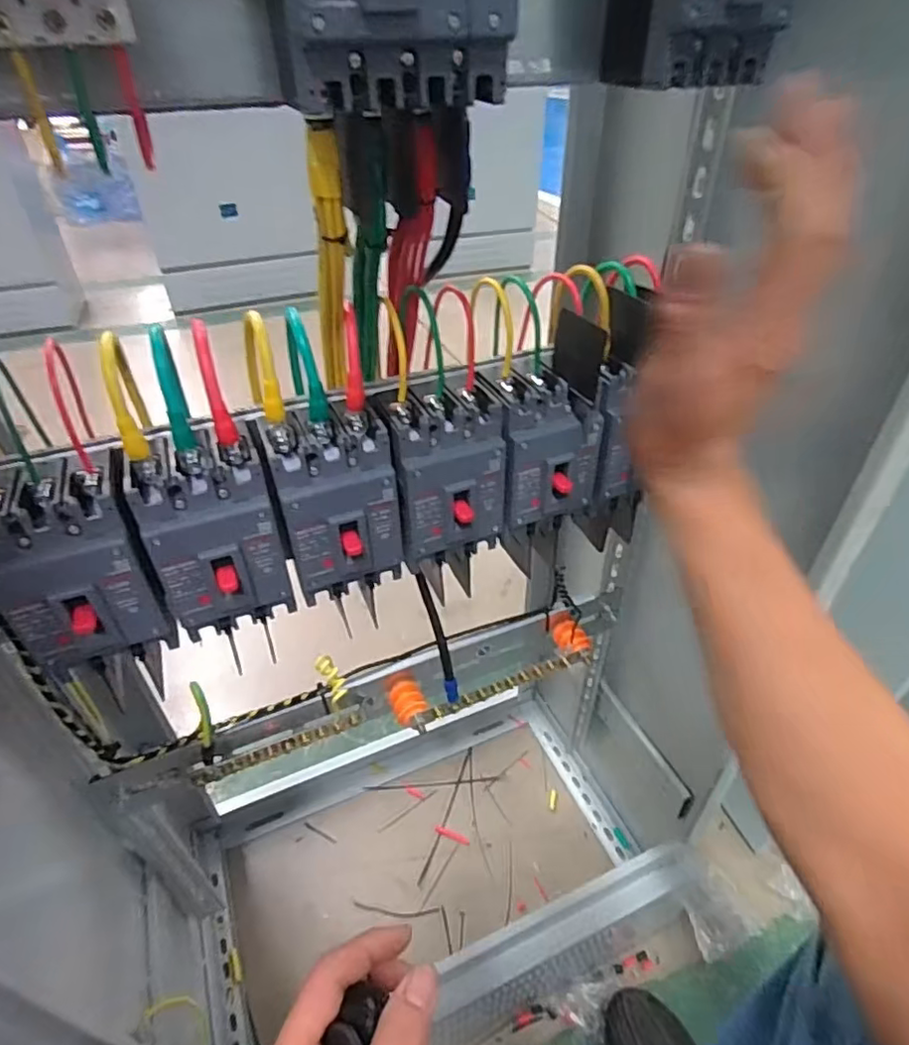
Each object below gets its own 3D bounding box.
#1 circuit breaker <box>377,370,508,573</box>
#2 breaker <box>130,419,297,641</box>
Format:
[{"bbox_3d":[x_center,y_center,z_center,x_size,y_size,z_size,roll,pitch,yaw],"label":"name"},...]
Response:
[{"bbox_3d":[-0.006,-0.031,0.445,0.081,0.117,0.067,-10,41,-12],"label":"circuit breaker"},{"bbox_3d":[-0.154,0.014,0.400,0.080,0.125,0.065,-13,41,-15],"label":"breaker"}]

